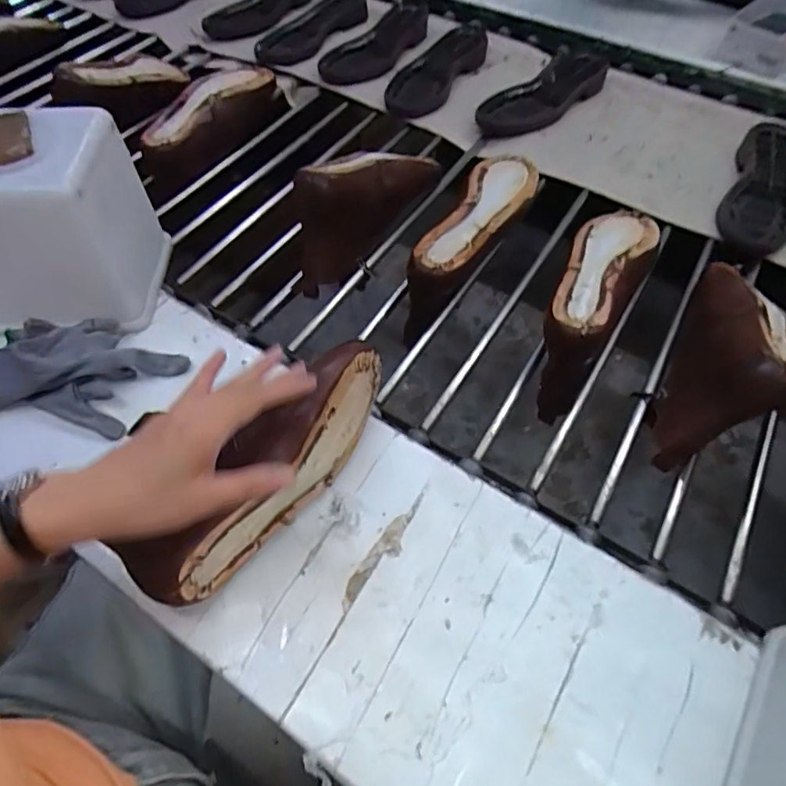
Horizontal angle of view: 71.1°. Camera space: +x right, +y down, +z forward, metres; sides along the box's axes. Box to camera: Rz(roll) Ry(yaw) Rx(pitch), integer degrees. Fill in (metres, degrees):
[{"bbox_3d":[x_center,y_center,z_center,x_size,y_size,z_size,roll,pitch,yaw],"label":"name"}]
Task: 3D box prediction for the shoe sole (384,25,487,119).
[{"bbox_3d":[0.076,-0.542,0.925,0.086,0.048,0.289,25,60,16],"label":"shoe sole"}]

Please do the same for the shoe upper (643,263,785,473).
[{"bbox_3d":[0.328,-0.048,0.528,0.091,0.101,0.250,27,61,18],"label":"shoe upper"}]

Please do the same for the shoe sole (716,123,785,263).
[{"bbox_3d":[0.500,-0.279,0.731,0.089,0.032,0.264,24,60,16],"label":"shoe sole"}]

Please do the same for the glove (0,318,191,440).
[{"bbox_3d":[-0.294,-0.026,0.500,0.178,0.047,0.110,15,57,9],"label":"glove"}]

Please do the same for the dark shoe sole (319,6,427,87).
[{"bbox_3d":[-0.022,-0.623,0.984,0.104,0.047,0.298,27,60,17],"label":"dark shoe sole"}]

